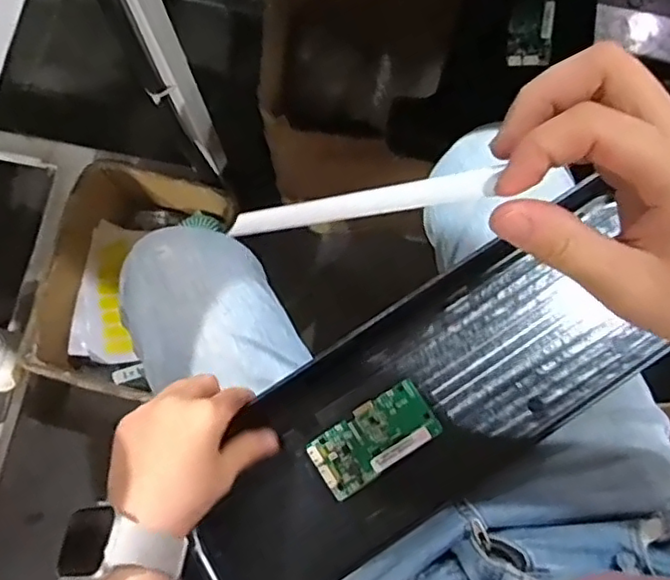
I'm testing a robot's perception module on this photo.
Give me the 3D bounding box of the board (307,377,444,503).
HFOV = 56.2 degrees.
[{"bbox_3d":[0.030,0.113,0.477,0.095,0.005,0.048,-33,79,-6],"label":"board"}]

